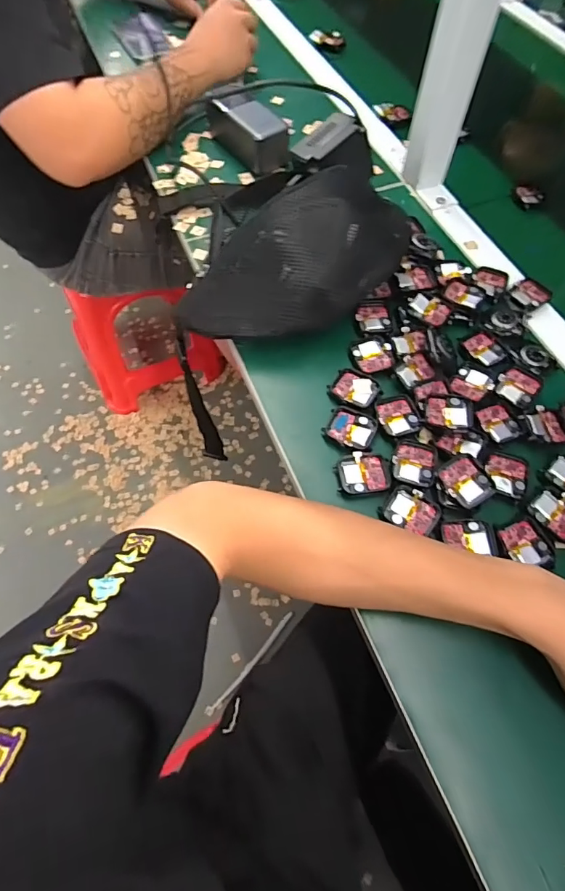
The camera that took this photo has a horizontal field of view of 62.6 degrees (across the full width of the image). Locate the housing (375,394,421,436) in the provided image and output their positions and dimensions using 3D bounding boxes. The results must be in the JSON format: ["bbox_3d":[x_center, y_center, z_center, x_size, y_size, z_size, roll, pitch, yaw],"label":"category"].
[{"bbox_3d":[0.107,-0.029,0.435,0.034,0.005,0.043,-14,63,-8],"label":"housing"}]

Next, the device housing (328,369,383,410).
[{"bbox_3d":[0.070,-0.054,0.448,0.046,0.007,0.040,31,66,14],"label":"device housing"}]

